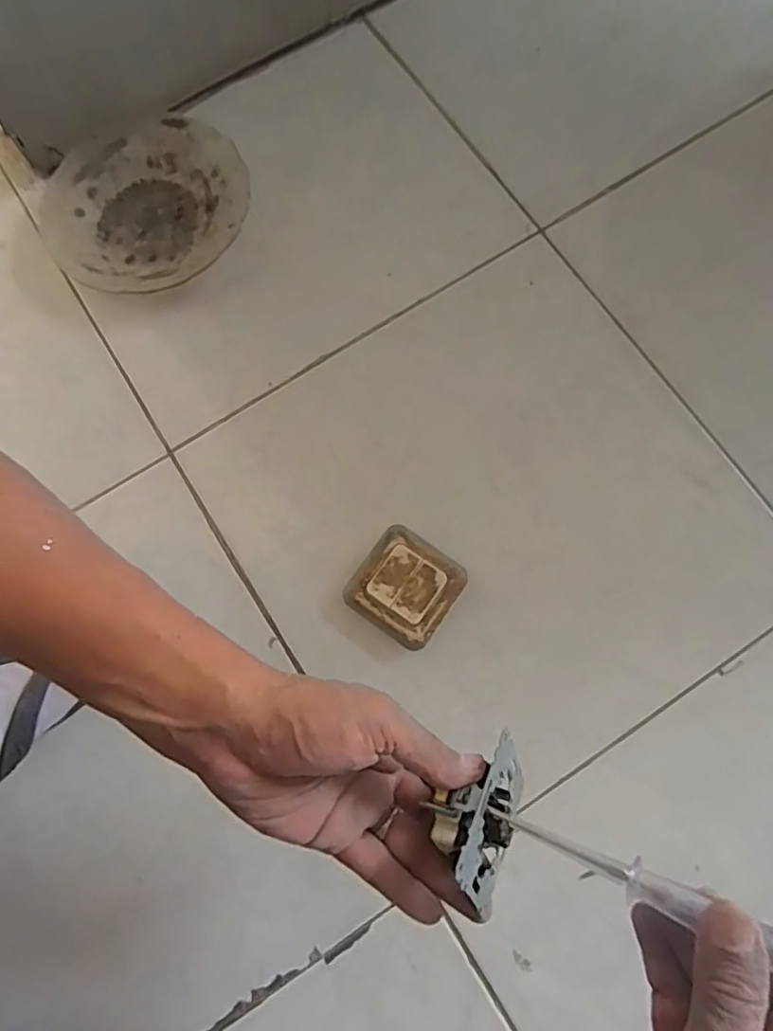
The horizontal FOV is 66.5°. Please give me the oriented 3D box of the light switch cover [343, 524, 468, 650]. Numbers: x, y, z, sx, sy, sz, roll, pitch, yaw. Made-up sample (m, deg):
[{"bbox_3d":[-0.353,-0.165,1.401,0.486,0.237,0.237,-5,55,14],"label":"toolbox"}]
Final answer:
[{"bbox_3d":[0.016,0.057,0.477,0.077,0.027,0.078,35,81,8],"label":"light switch cover"}]

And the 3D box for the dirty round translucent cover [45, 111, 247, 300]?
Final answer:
[{"bbox_3d":[-0.224,-0.290,0.558,0.181,0.028,0.187,0,78,1],"label":"dirty round translucent cover"}]

